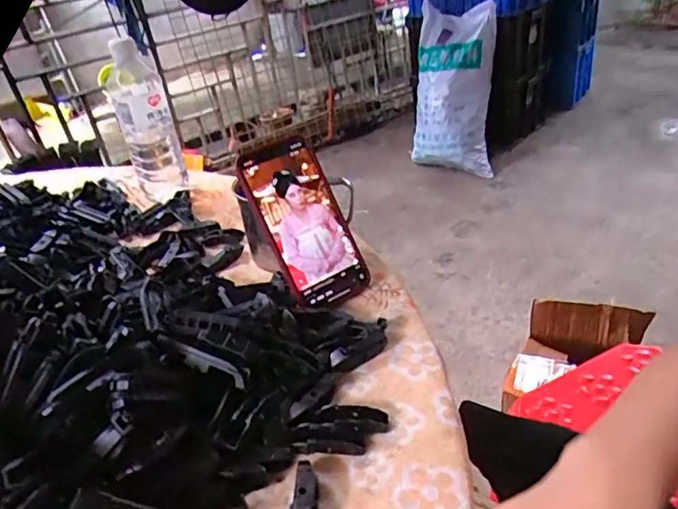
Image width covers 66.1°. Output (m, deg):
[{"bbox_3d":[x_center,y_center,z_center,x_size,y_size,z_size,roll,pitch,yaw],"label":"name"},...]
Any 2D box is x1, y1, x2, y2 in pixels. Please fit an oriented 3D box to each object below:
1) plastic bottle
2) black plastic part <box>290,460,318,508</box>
[{"bbox_3d":[-0.253,-0.170,0.688,0.065,0.208,0.059,-18,36,-14],"label":"plastic bottle"},{"bbox_3d":[-0.022,0.152,0.325,0.017,0.014,0.052,-7,35,1],"label":"black plastic part"}]

